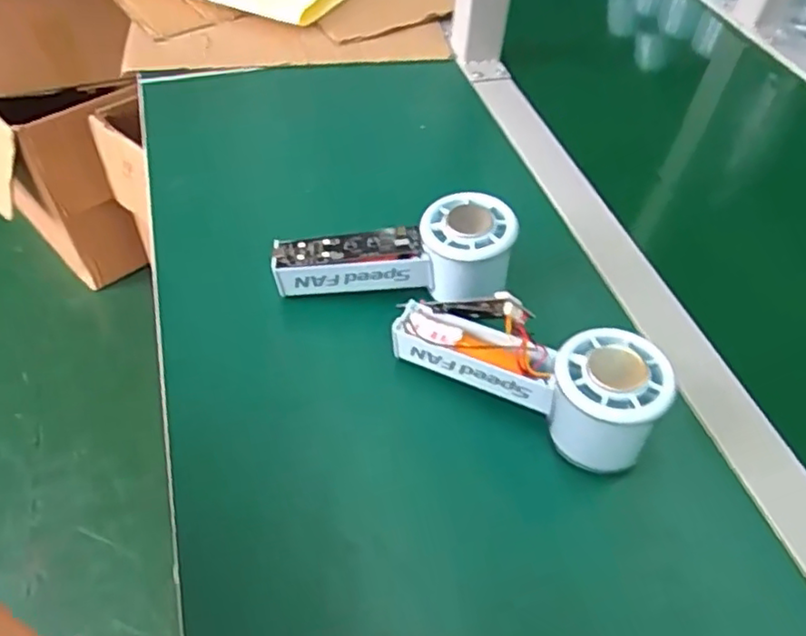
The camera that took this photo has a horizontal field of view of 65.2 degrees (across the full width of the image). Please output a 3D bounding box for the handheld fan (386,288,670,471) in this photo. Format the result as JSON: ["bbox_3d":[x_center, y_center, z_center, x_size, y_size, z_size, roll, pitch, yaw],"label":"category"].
[{"bbox_3d":[0.067,0.024,0.352,0.148,0.061,0.049,24,54,16],"label":"handheld fan"}]

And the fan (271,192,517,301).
[{"bbox_3d":[-0.005,-0.035,0.405,0.150,0.046,0.054,-8,51,8],"label":"fan"}]

